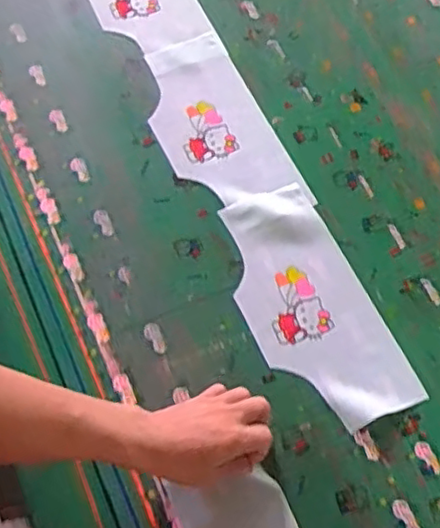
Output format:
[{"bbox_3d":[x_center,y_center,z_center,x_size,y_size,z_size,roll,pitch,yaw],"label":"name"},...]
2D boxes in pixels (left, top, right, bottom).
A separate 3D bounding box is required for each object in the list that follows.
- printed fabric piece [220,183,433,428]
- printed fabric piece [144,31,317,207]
[{"bbox_3d":[0.096,0.045,0.696,0.133,0.010,0.283,-24,69,-12],"label":"printed fabric piece"},{"bbox_3d":[-0.011,-0.177,0.788,0.138,0.010,0.260,-23,69,-12],"label":"printed fabric piece"}]

